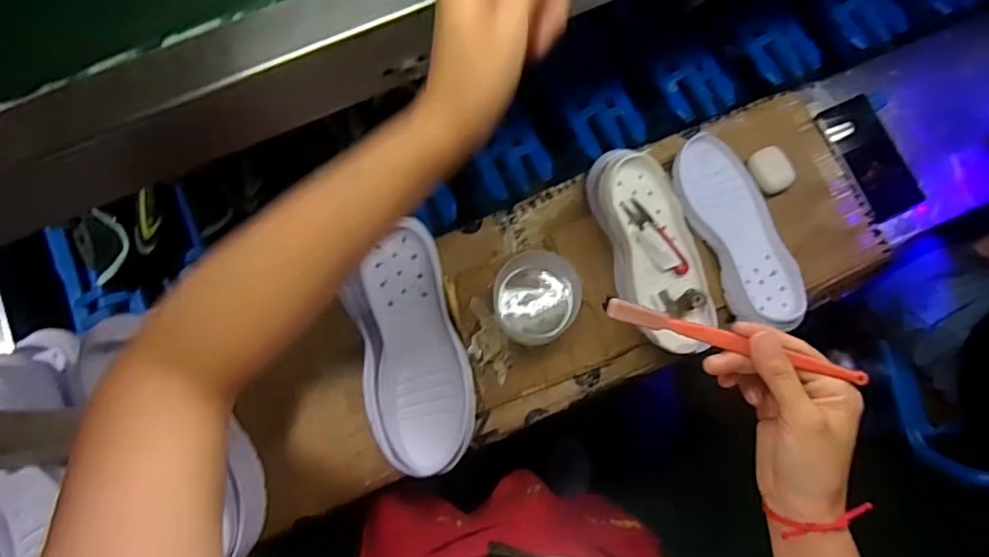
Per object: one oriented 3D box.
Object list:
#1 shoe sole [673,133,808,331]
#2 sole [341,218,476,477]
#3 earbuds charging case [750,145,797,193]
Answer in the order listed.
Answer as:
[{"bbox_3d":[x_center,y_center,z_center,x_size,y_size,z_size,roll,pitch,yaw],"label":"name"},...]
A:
[{"bbox_3d":[0.295,-0.057,0.701,0.096,0.045,0.250,-21,80,-5],"label":"shoe sole"},{"bbox_3d":[-0.090,0.079,0.625,0.115,0.032,0.258,-9,93,-3],"label":"sole"},{"bbox_3d":[0.353,-0.138,0.732,0.050,0.016,0.056,-20,80,-5],"label":"earbuds charging case"}]

